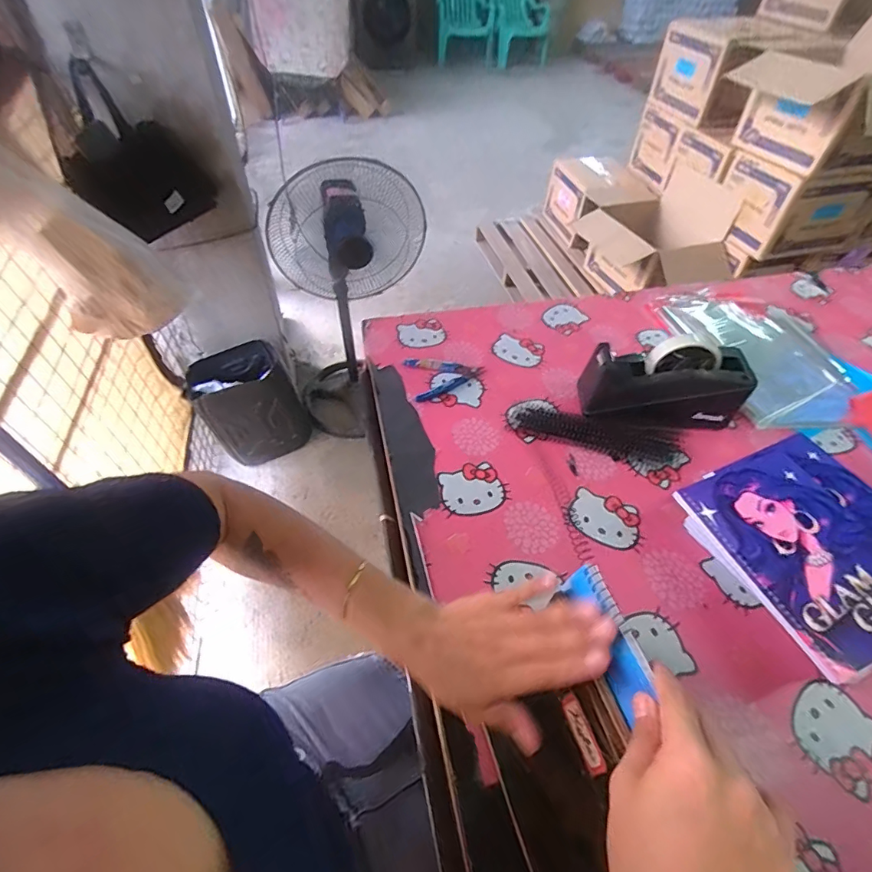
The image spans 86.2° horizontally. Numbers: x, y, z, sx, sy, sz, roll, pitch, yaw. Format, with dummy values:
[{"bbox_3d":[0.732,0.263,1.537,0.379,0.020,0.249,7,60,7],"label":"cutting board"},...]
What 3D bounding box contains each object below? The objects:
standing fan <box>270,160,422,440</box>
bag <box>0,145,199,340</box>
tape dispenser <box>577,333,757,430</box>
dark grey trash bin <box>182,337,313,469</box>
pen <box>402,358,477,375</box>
[{"bbox_3d":[-0.279,-0.441,1.502,0.420,0.848,0.428,-17,53,-16],"label":"standing fan"},{"bbox_3d":[-0.631,-0.357,0.841,0.266,0.362,0.136,-7,52,-8],"label":"bag"},{"bbox_3d":[0.307,-0.072,0.629,0.204,0.109,0.079,2,51,0],"label":"tape dispenser"},{"bbox_3d":[-0.612,-0.109,1.542,0.304,0.342,0.242,-18,53,-16],"label":"dark grey trash bin"},{"bbox_3d":[0.007,-0.105,0.708,0.109,0.014,0.017,6,51,3],"label":"pen"}]

